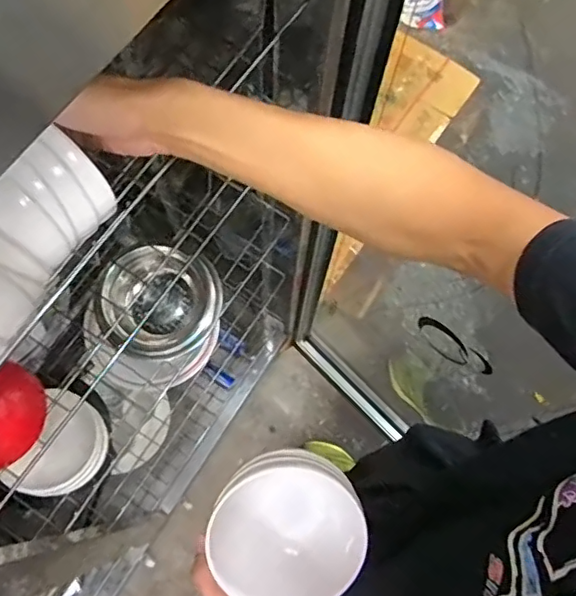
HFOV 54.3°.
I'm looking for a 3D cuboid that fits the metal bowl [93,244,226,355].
[{"bbox_3d":[-0.178,0.002,0.784,0.164,0.060,0.155,-6,109,-17],"label":"metal bowl"}]

